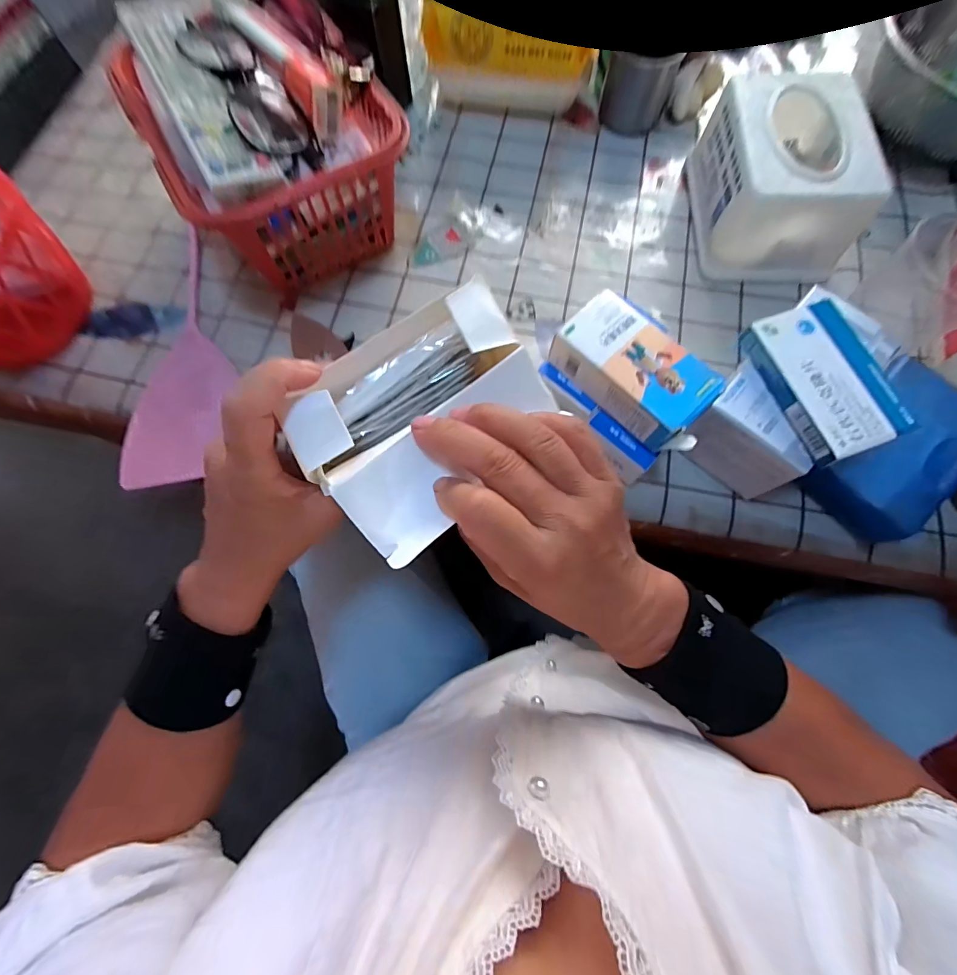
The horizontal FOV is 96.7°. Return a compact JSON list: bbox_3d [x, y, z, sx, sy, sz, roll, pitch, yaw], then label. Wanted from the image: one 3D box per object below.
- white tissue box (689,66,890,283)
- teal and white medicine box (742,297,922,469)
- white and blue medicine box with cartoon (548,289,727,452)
[{"bbox_3d":[0.261,-0.279,0.375,0.110,0.082,0.164,2,72,1],"label":"white tissue box"},{"bbox_3d":[0.221,-0.070,0.271,0.063,0.016,0.098,-20,73,-6],"label":"teal and white medicine box"},{"bbox_3d":[0.108,-0.082,0.299,0.058,0.032,0.104,-42,76,-11],"label":"white and blue medicine box with cartoon"}]

